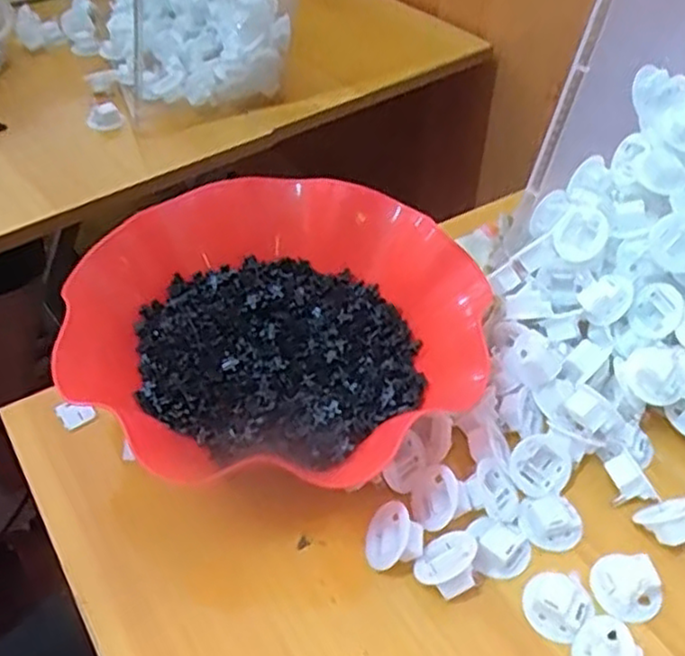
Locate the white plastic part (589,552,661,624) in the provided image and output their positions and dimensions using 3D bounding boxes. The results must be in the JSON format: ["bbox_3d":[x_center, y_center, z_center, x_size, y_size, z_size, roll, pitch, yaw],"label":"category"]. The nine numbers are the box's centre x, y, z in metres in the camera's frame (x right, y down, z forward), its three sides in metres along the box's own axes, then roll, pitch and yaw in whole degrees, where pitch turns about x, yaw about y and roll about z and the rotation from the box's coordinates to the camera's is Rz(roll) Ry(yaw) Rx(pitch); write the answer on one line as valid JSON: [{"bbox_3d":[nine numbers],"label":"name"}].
[{"bbox_3d":[0.134,0.122,0.337,0.030,0.013,0.030,-12,54,21],"label":"white plastic part"}]

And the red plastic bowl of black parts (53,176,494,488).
[{"bbox_3d":[-0.032,0.001,0.392,0.216,0.068,0.193,8,45,7],"label":"red plastic bowl of black parts"}]

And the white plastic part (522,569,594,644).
[{"bbox_3d":[0.099,0.127,0.327,0.028,0.012,0.030,1,45,-1],"label":"white plastic part"}]

